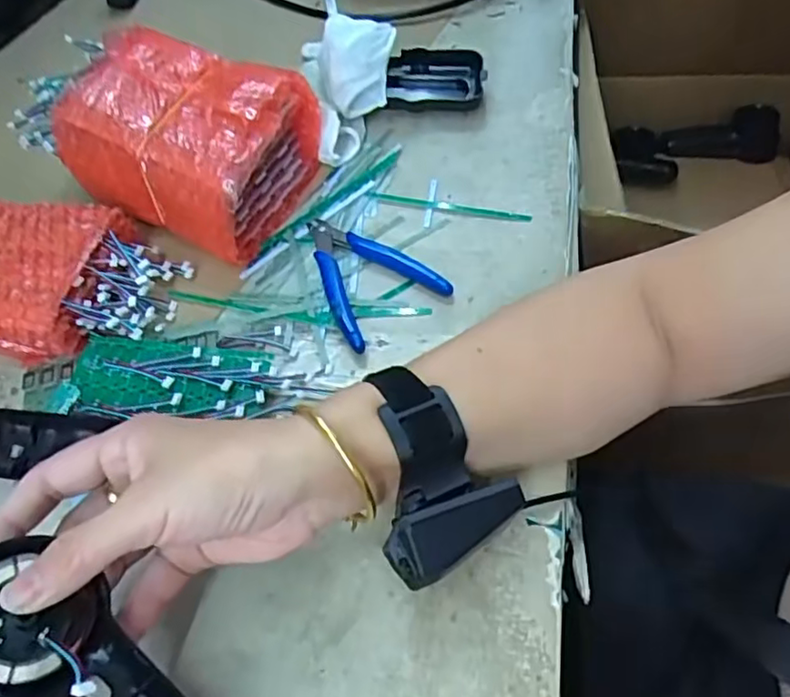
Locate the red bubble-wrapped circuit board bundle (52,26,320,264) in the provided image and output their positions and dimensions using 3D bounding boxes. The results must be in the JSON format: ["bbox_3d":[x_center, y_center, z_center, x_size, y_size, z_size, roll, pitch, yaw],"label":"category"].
[{"bbox_3d":[-0.145,-0.150,0.463,0.144,0.098,0.127,20,63,19],"label":"red bubble-wrapped circuit board bundle"}]

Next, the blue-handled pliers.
[{"bbox_3d":[-0.028,-0.055,0.440,0.078,0.018,0.114,-36,60,-15],"label":"blue-handled pliers"}]

